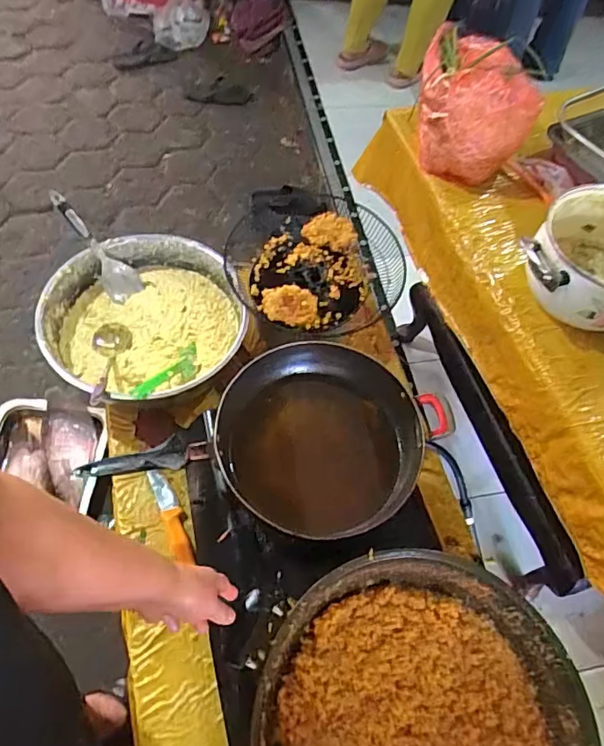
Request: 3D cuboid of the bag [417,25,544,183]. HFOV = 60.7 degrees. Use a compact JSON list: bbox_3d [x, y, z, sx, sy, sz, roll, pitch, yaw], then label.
[{"bbox_3d":[0.280,-0.453,0.863,0.164,0.154,0.229,5,59,-3],"label":"bag"}]

